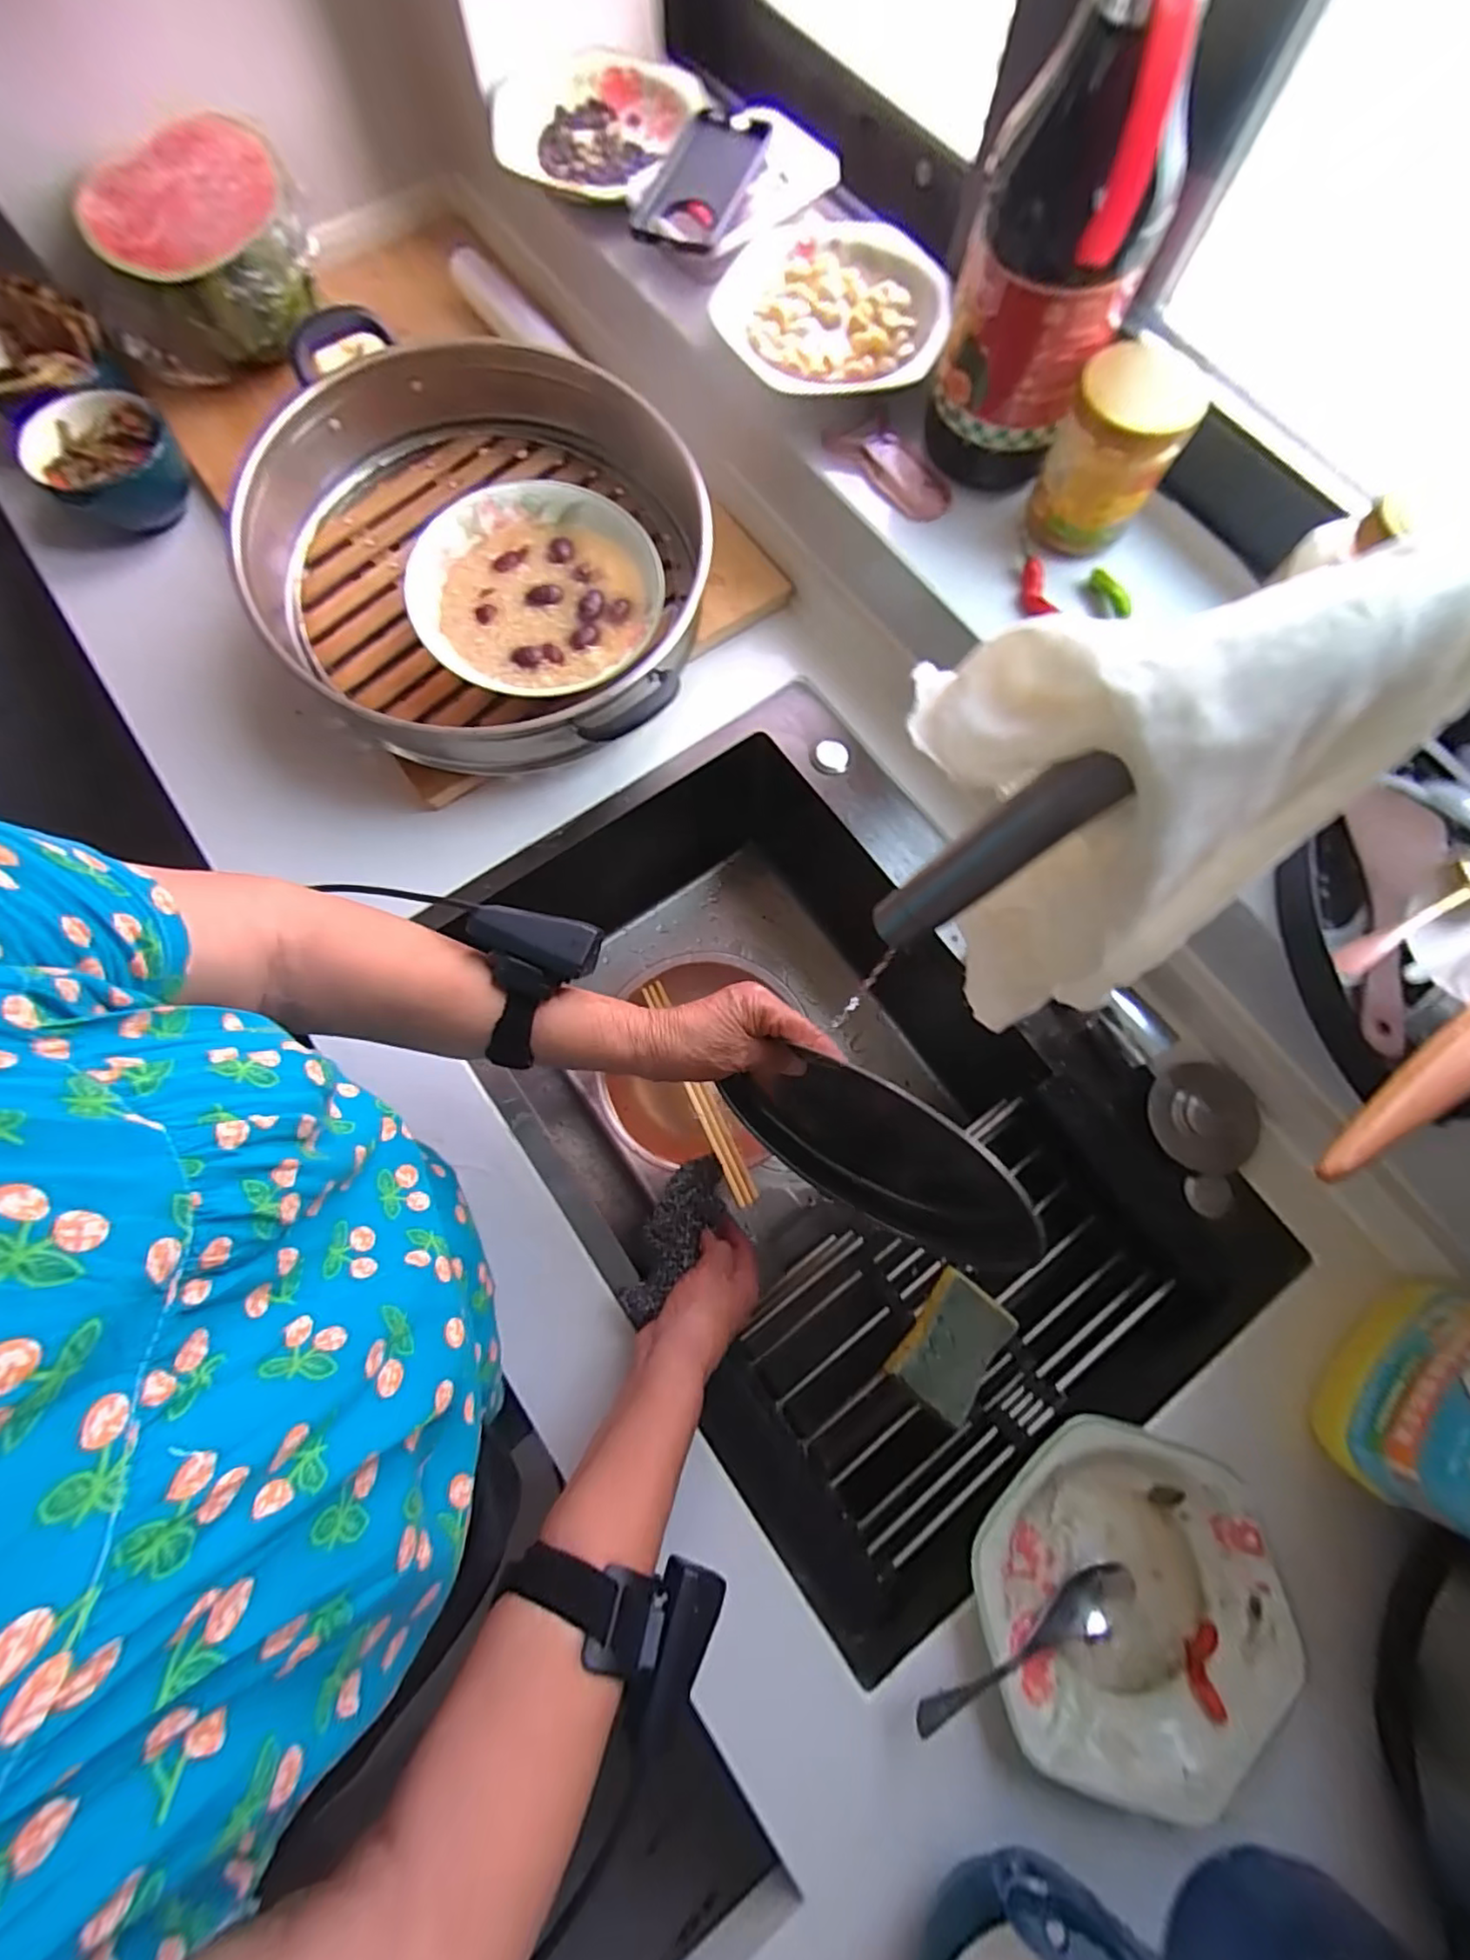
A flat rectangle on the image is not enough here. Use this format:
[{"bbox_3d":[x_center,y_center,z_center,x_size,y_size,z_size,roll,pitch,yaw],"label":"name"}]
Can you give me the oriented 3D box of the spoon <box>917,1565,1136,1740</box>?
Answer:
[{"bbox_3d":[0.182,0.418,0.404,0.155,0.032,0.027,-24,77,-7],"label":"spoon"}]

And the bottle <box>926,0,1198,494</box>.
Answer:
[{"bbox_3d":[0.209,-0.480,0.401,0.108,0.275,0.113,21,76,5],"label":"bottle"}]

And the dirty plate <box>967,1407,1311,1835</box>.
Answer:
[{"bbox_3d":[0.251,0.393,0.415,0.184,0.032,0.188,0,75,-1],"label":"dirty plate"}]

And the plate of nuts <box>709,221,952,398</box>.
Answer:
[{"bbox_3d":[0.081,-0.570,0.550,0.186,0.035,0.188,0,75,-1],"label":"plate of nuts"}]

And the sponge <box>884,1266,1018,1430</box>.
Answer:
[{"bbox_3d":[0.173,0.292,0.521,0.061,0.034,0.096,38,78,9],"label":"sponge"}]

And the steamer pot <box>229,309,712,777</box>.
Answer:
[{"bbox_3d":[-0.215,-0.357,0.552,0.377,0.094,0.358,0,75,-1],"label":"steamer pot"}]

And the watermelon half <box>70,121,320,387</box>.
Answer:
[{"bbox_3d":[-0.489,-0.654,0.599,0.194,0.109,0.149,-33,78,-9],"label":"watermelon half"}]

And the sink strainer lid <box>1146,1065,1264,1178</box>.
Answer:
[{"bbox_3d":[0.362,0.106,0.503,0.075,0.016,0.081,0,75,-1],"label":"sink strainer lid"}]

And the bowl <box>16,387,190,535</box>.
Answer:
[{"bbox_3d":[-0.579,-0.479,0.602,0.118,0.054,0.109,0,75,-1],"label":"bowl"}]

